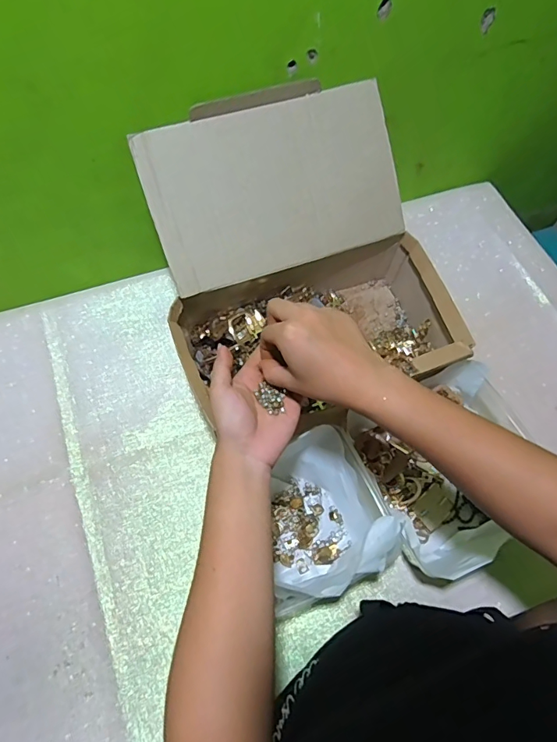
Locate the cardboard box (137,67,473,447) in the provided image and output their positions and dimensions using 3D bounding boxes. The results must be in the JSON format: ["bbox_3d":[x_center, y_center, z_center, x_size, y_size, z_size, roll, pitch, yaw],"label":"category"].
[{"bbox_3d":[0.030,-0.131,0.564,0.330,0.236,0.321,-13,63,-8],"label":"cardboard box"}]

